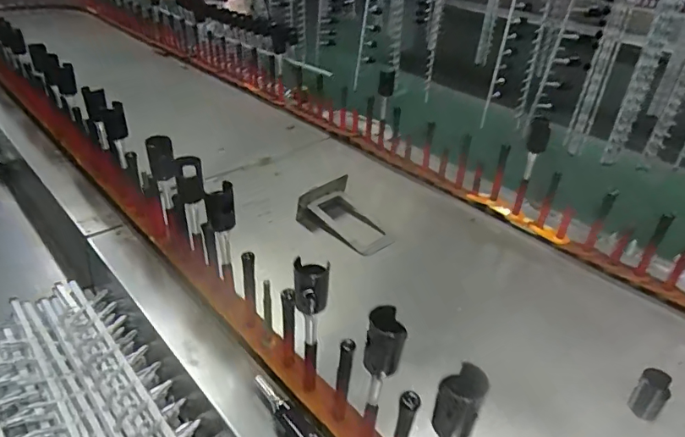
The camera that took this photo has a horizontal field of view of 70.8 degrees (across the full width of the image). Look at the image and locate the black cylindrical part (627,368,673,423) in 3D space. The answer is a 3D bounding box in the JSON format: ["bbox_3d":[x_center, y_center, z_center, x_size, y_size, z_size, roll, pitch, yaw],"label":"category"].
[{"bbox_3d":[0.454,0.259,0.709,0.039,0.064,0.041,4,33,-3],"label":"black cylindrical part"}]

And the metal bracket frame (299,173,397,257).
[{"bbox_3d":[0.008,-0.005,1.093,0.164,0.060,0.230,-22,43,-36],"label":"metal bracket frame"}]

